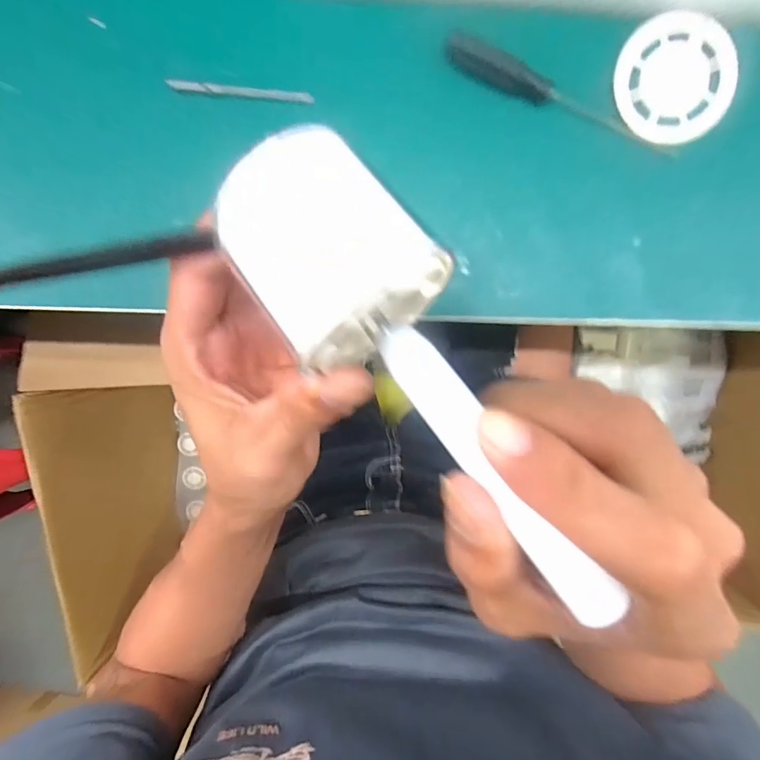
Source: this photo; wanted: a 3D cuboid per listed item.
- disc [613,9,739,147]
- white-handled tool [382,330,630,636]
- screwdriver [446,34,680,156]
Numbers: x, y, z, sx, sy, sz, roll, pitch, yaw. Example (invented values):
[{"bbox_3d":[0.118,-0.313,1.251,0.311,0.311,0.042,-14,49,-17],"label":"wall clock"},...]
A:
[{"bbox_3d":[0.151,-0.155,0.213,0.060,0.006,0.056,0,99,3],"label":"disc"},{"bbox_3d":[0.031,0.023,0.117,0.013,0.006,0.093,-37,76,8],"label":"white-handled tool"},{"bbox_3d":[0.096,-0.146,0.217,0.130,0.015,0.011,24,100,-1],"label":"screwdriver"}]

